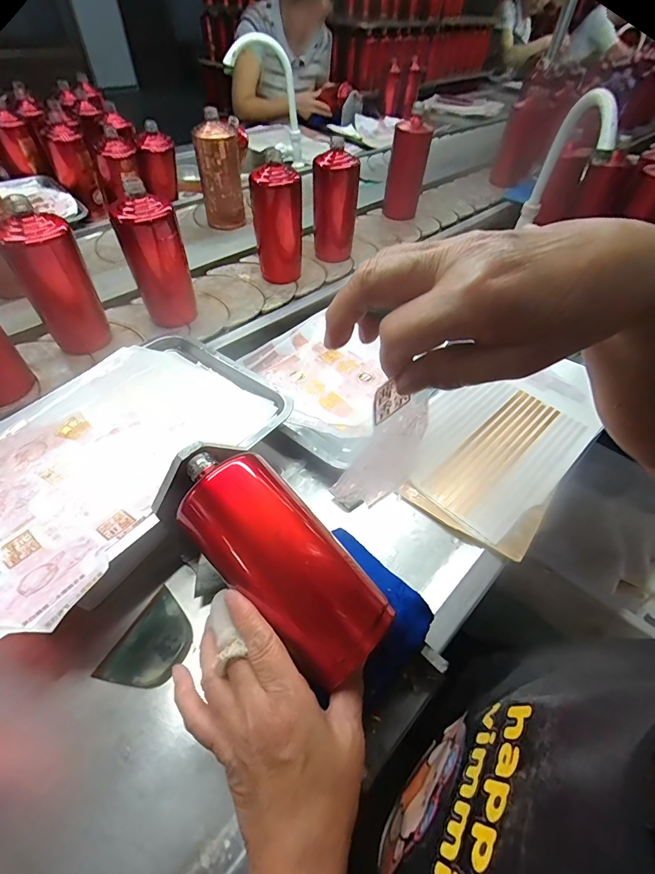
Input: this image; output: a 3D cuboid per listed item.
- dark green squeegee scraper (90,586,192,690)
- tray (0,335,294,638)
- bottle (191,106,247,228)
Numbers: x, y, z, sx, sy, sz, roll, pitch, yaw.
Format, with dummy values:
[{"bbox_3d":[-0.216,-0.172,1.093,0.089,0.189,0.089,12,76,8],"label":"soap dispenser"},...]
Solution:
[{"bbox_3d":[-0.154,0.182,0.341,0.060,0.008,0.078,26,54,18],"label":"dark green squeegee scraper"},{"bbox_3d":[-0.235,0.003,0.427,0.268,0.039,0.334,32,56,21],"label":"tray"},{"bbox_3d":[-0.228,-0.564,0.834,0.075,0.197,0.084,-34,60,-27],"label":"bottle"}]

